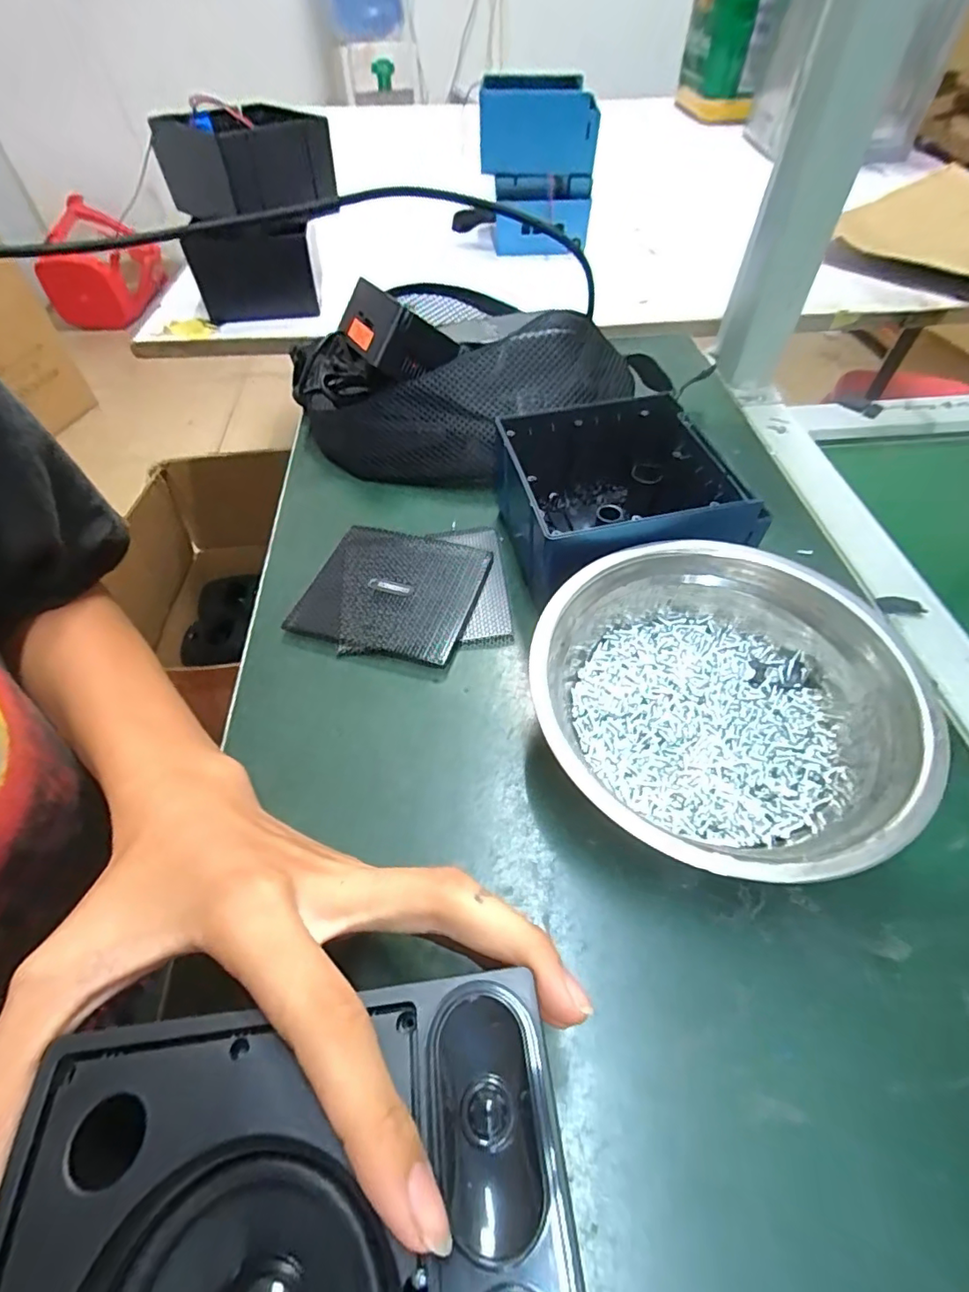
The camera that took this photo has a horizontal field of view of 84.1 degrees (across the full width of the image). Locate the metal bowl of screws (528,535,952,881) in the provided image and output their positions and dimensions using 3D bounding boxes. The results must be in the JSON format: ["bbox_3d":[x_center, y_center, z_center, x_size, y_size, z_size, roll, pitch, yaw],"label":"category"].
[{"bbox_3d":[0.110,0.031,0.265,0.155,0.060,0.166,-1,53,1],"label":"metal bowl of screws"}]

